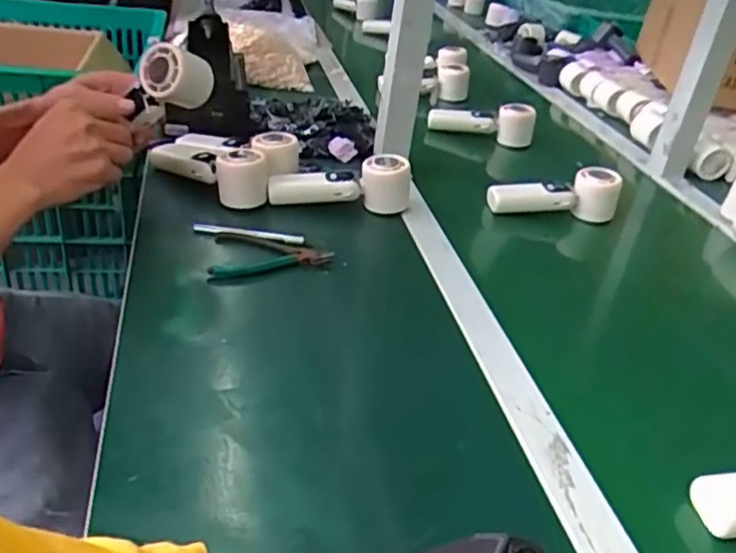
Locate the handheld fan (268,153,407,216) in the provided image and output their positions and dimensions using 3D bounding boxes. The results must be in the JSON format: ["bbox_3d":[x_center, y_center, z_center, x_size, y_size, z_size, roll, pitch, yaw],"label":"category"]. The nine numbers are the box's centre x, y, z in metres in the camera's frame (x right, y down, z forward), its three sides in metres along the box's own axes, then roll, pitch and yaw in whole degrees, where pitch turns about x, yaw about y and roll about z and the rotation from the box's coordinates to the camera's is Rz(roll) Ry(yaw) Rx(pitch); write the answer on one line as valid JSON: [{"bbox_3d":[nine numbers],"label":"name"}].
[{"bbox_3d":[-0.033,-0.116,0.805,0.170,0.056,0.049,3,32,-7],"label":"handheld fan"}]

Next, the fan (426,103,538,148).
[{"bbox_3d":[0.182,-0.249,1.067,0.167,0.074,0.051,9,31,2],"label":"fan"}]

